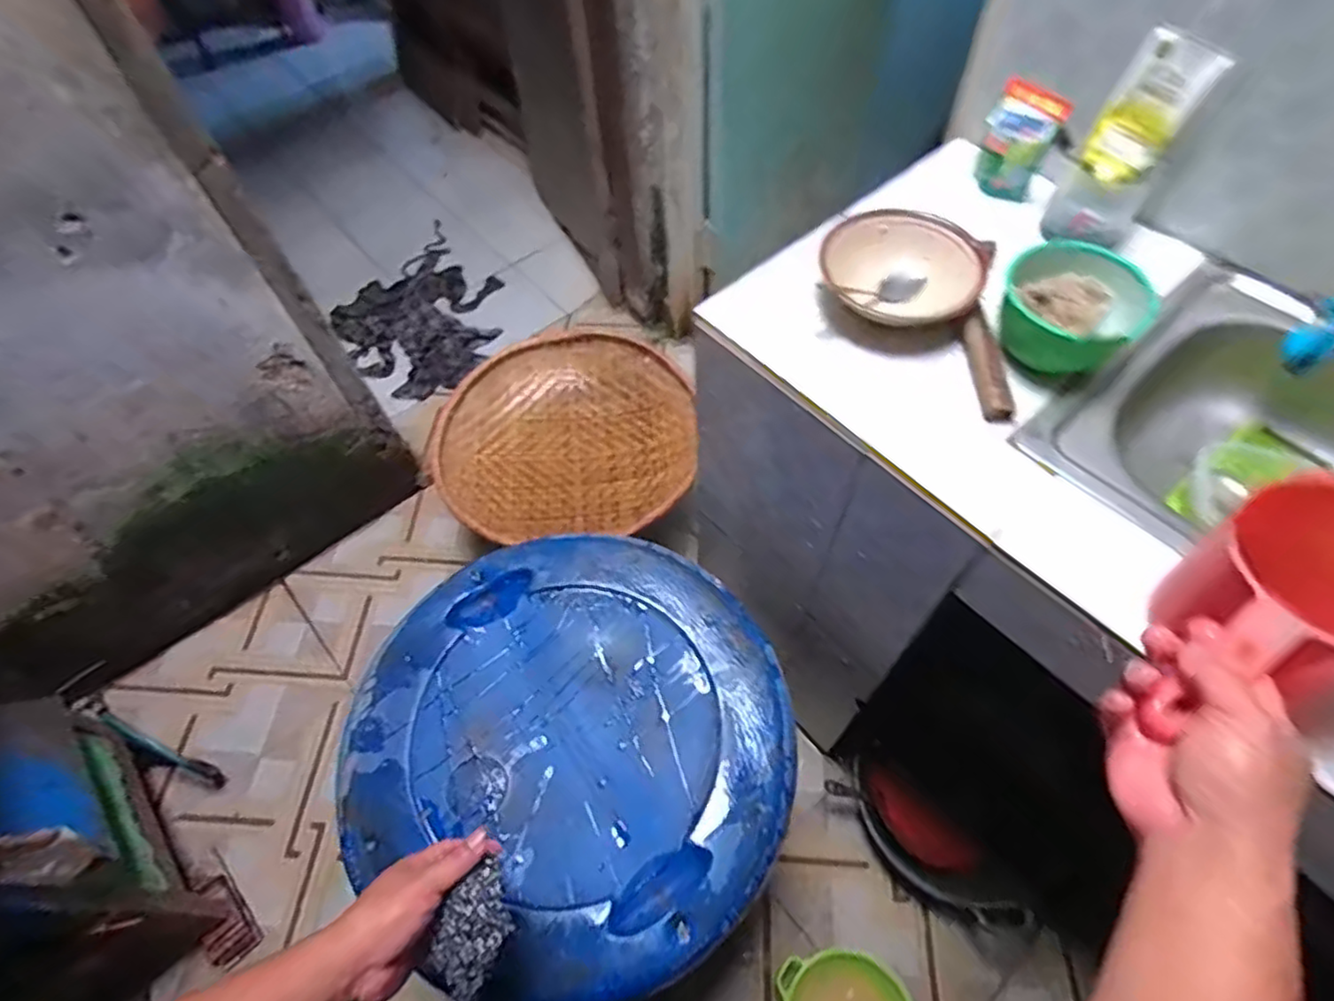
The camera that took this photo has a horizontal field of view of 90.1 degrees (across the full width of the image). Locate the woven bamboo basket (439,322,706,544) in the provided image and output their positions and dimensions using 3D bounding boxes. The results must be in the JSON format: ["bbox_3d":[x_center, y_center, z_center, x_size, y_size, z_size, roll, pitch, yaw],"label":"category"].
[{"bbox_3d":[-0.203,-0.148,1.412,0.514,0.108,0.506,-1,58,2],"label":"woven bamboo basket"}]

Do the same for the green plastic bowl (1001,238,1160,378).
[{"bbox_3d":[0.415,-0.194,0.691,0.132,0.088,0.142,-1,58,2],"label":"green plastic bowl"}]

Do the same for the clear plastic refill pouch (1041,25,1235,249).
[{"bbox_3d":[0.496,-0.381,0.720,0.090,0.203,0.054,35,42,22],"label":"clear plastic refill pouch"}]

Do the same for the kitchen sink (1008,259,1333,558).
[{"bbox_3d":[0.624,0.000,0.692,0.389,0.165,0.418,-39,64,-19],"label":"kitchen sink"}]

